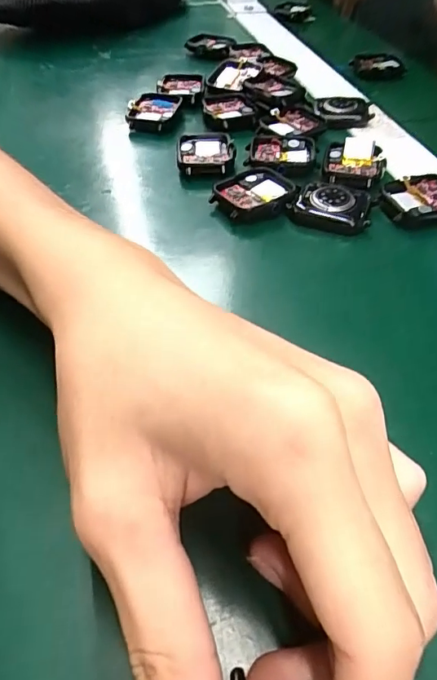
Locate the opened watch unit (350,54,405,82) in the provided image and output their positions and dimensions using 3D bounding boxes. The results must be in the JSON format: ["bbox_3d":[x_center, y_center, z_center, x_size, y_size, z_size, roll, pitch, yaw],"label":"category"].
[{"bbox_3d":[0.147,-0.252,0.439,0.047,0.019,0.028,21,51,17],"label":"opened watch unit"}]

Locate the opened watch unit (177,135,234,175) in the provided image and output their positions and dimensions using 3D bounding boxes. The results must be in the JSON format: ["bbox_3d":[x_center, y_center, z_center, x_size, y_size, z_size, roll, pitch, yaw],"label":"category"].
[{"bbox_3d":[-0.009,-0.124,0.314,0.037,0.006,0.042,-1,48,-1],"label":"opened watch unit"}]

